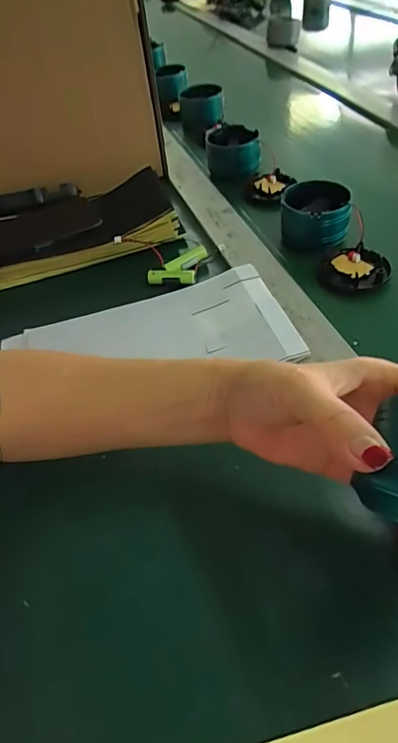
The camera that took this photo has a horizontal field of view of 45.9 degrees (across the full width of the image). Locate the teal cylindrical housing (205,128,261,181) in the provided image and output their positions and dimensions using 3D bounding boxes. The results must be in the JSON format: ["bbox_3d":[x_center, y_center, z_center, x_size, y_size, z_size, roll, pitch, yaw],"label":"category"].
[{"bbox_3d":[0.047,-0.308,0.666,0.071,0.047,0.076,-6,47,2],"label":"teal cylindrical housing"}]

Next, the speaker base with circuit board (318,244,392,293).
[{"bbox_3d":[0.158,-0.107,0.482,0.067,0.012,0.062,-8,47,-1],"label":"speaker base with circuit board"}]

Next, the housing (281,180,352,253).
[{"bbox_3d":[0.129,-0.179,0.527,0.074,0.048,0.064,5,48,11],"label":"housing"}]

